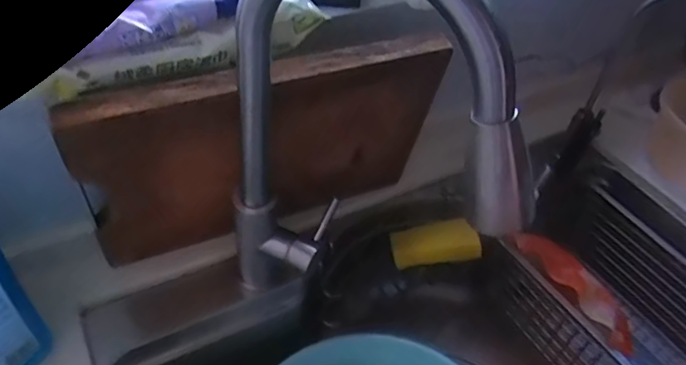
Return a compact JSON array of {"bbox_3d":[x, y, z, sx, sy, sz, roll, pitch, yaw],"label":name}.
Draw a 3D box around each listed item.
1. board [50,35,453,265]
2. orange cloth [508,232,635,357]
[{"bbox_3d":[-0.078,-0.032,0.578,0.362,0.252,0.042,-16,61,-20],"label":"board"},{"bbox_3d":[0.282,0.128,0.656,0.039,0.048,0.176,-24,52,-26],"label":"orange cloth"}]

